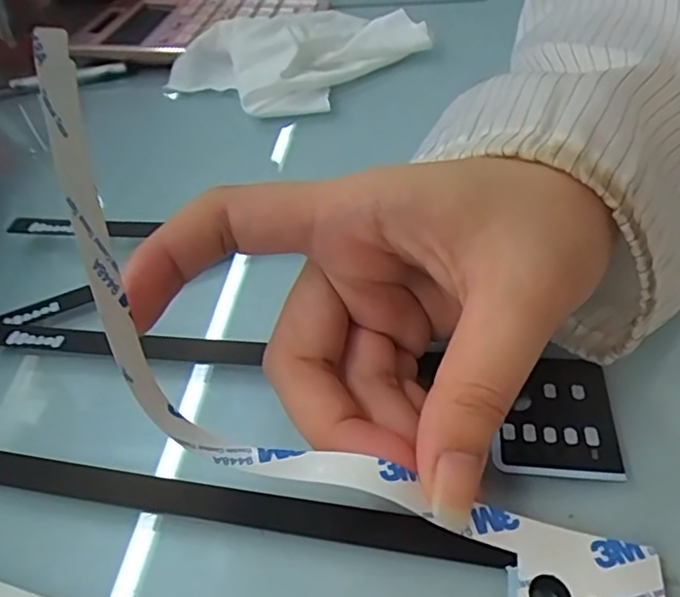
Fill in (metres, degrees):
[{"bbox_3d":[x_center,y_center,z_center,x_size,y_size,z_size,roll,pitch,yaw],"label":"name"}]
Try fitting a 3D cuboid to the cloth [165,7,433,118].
[{"bbox_3d":[-0.030,-0.165,0.409,0.121,0.032,0.137,29,52,32],"label":"cloth"}]

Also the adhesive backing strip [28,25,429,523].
[{"bbox_3d":[-0.038,0.007,0.149,0.043,0.134,0.007,-34,9,21],"label":"adhesive backing strip"}]

